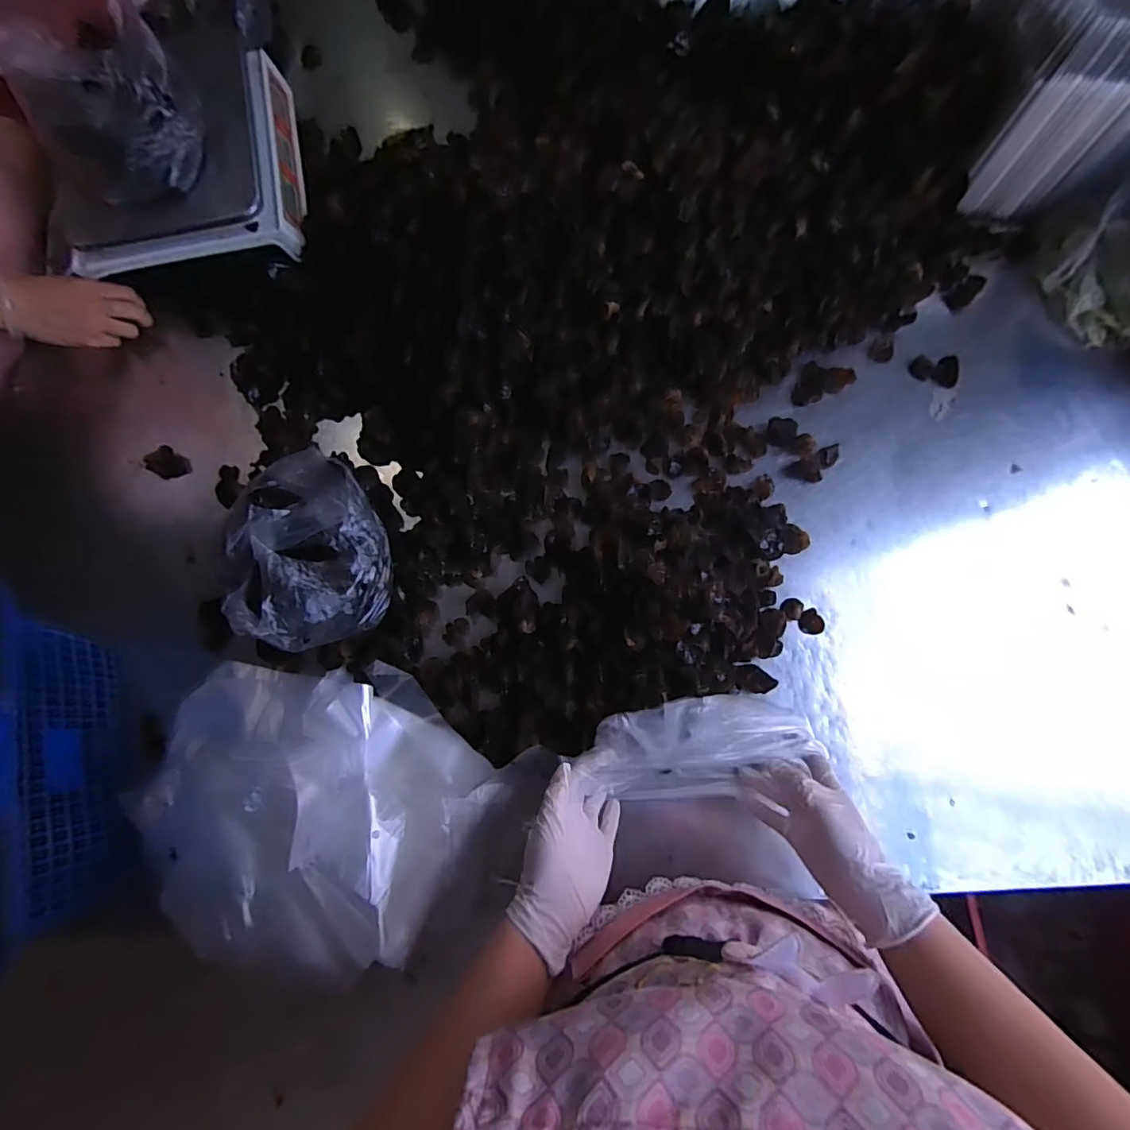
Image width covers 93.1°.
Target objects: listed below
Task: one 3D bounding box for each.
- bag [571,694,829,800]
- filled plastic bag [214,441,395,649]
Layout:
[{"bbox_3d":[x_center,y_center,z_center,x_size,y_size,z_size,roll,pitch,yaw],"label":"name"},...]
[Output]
[{"bbox_3d":[0.132,0.182,0.528,0.217,0.085,0.096,-3,75,-1],"label":"bag"},{"bbox_3d":[-0.270,-0.017,0.573,0.139,0.107,0.195,-19,76,-5],"label":"filled plastic bag"}]

